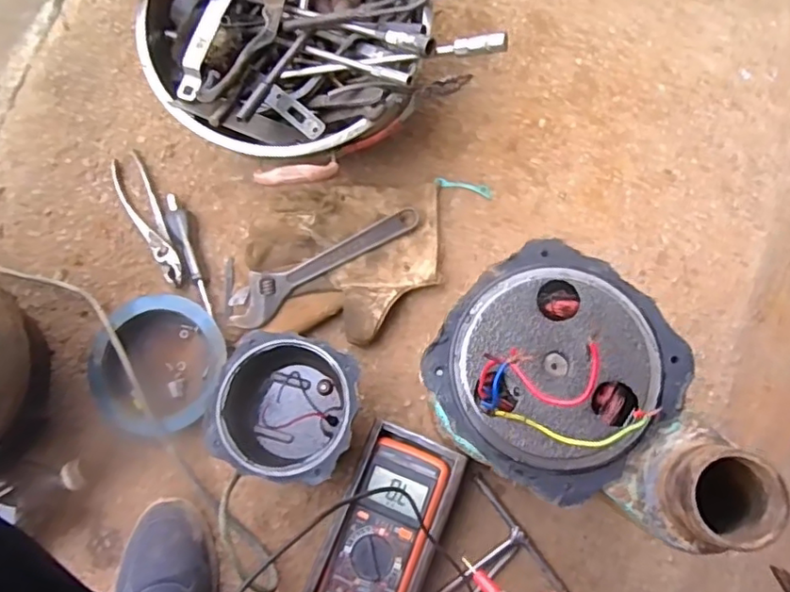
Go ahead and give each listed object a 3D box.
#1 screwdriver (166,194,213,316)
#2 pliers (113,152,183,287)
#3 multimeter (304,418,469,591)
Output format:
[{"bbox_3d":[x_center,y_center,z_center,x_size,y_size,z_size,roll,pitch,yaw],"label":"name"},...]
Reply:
[{"bbox_3d":[-0.251,-0.052,0.722,0.023,0.016,0.158,-24,77,-2],"label":"screwdriver"},{"bbox_3d":[-0.307,-0.096,0.735,0.042,0.019,0.192,-25,77,-2],"label":"pliers"},{"bbox_3d":[-0.009,0.242,0.613,0.104,0.046,0.200,22,79,8],"label":"multimeter"}]

